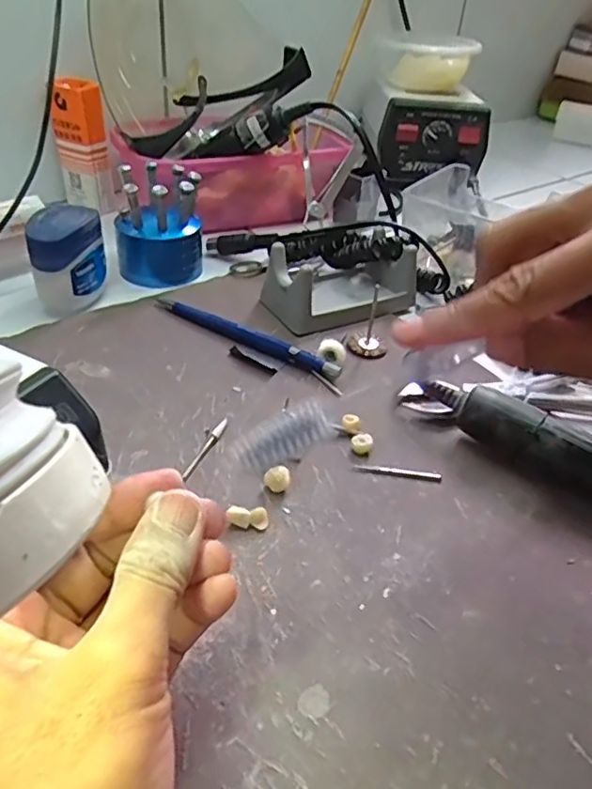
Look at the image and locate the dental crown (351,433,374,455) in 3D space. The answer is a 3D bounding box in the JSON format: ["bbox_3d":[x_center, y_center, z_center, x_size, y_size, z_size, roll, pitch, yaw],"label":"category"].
[{"bbox_3d":[0.033,0.024,0.302,0.010,0.009,0.007,14,40,10],"label":"dental crown"}]

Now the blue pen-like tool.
[{"bbox_3d":[-0.033,-0.038,0.371,0.134,0.010,0.009,25,43,22],"label":"blue pen-like tool"}]

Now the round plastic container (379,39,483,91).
[{"bbox_3d":[0.135,-0.341,0.621,0.091,0.043,0.091,3,38,-3],"label":"round plastic container"}]

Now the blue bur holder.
[{"bbox_3d":[-0.094,-0.119,0.422,0.051,0.064,0.056,26,43,23],"label":"blue bur holder"}]

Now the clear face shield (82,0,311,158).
[{"bbox_3d":[-0.082,-0.273,0.488,0.162,0.123,0.101,-25,47,-33],"label":"clear face shield"}]

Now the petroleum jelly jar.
[{"bbox_3d":[-0.141,-0.084,0.381,0.042,0.055,0.042,-5,40,-14],"label":"petroleum jelly jar"}]

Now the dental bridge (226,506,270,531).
[{"bbox_3d":[-0.020,0.052,0.259,0.018,0.005,0.008,12,37,-14],"label":"dental bridge"}]

